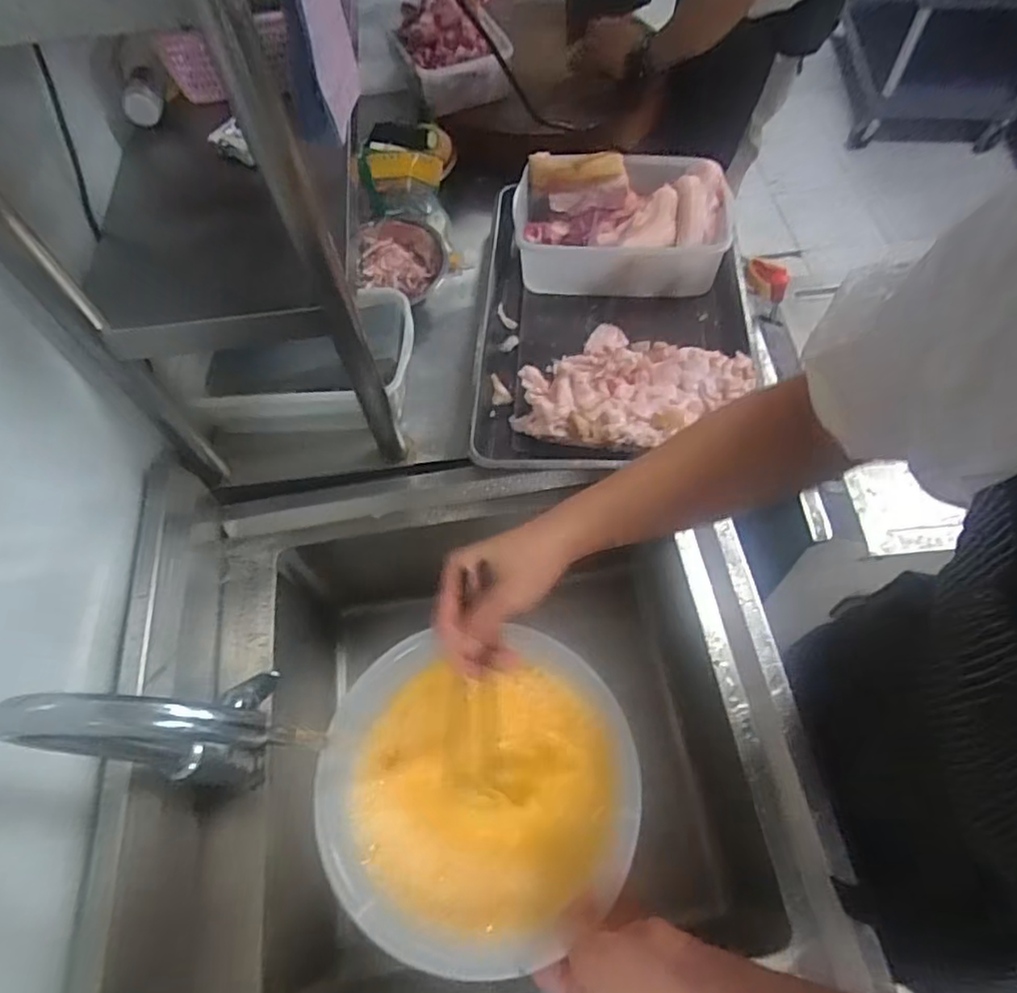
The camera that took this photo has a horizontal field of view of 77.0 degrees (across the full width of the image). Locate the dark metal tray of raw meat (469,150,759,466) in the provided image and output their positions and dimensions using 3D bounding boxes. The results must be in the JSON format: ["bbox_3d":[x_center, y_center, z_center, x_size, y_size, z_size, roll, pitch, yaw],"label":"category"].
[{"bbox_3d":[0.154,-0.284,0.960,0.397,0.104,0.581,0,61,3],"label":"dark metal tray of raw meat"}]

